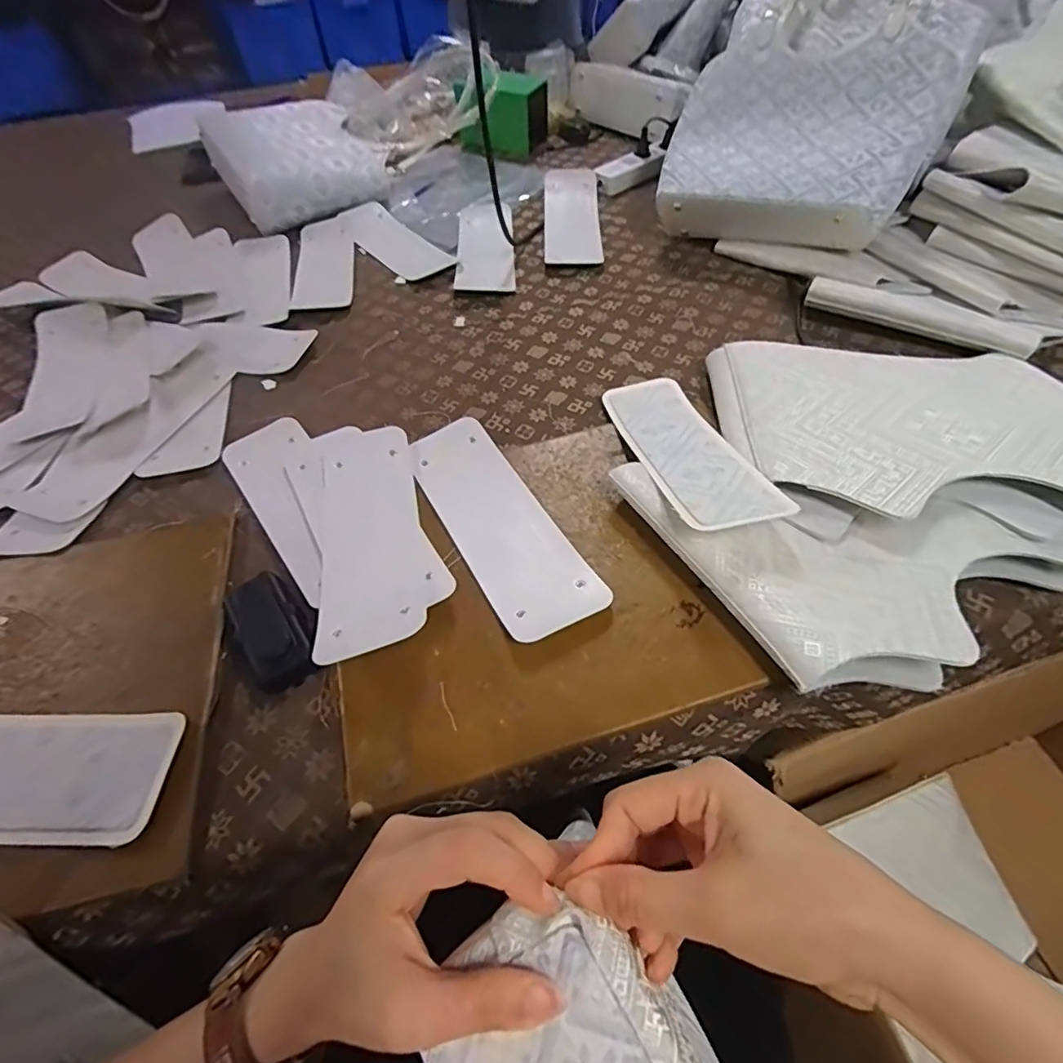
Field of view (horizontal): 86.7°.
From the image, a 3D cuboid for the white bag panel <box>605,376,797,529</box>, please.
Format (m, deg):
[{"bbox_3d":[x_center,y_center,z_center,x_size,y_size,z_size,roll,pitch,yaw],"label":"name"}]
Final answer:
[{"bbox_3d":[0.140,-0.082,0.525,0.084,0.014,0.268,-10,36,-4],"label":"white bag panel"}]

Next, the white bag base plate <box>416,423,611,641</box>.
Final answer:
[{"bbox_3d":[-0.033,-0.013,0.512,0.087,0.010,0.264,-26,52,-13],"label":"white bag base plate"}]

